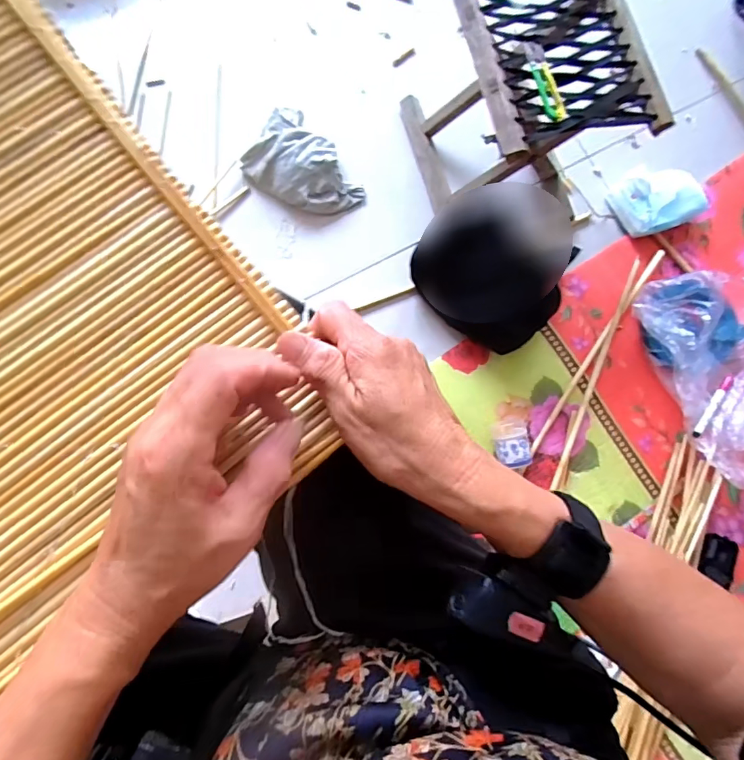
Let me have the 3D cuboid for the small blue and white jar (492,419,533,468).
[{"bbox_3d":[0.208,0.096,0.730,0.054,0.057,0.071,-6,83,-9],"label":"small blue and white jar"}]

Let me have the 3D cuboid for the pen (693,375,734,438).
[{"bbox_3d":[0.525,0.040,0.741,0.013,0.013,0.107,32,80,0],"label":"pen"}]

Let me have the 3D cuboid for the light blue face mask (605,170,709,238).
[{"bbox_3d":[0.491,-0.310,0.816,0.132,0.072,0.106,-18,85,-11],"label":"light blue face mask"}]

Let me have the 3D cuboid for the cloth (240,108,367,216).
[{"bbox_3d":[-0.119,-0.337,0.753,0.137,0.052,0.201,-39,87,-10],"label":"cloth"}]

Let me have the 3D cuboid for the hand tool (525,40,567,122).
[{"bbox_3d":[0.205,-0.358,0.573,0.030,0.011,0.105,-16,86,-13],"label":"hand tool"}]

